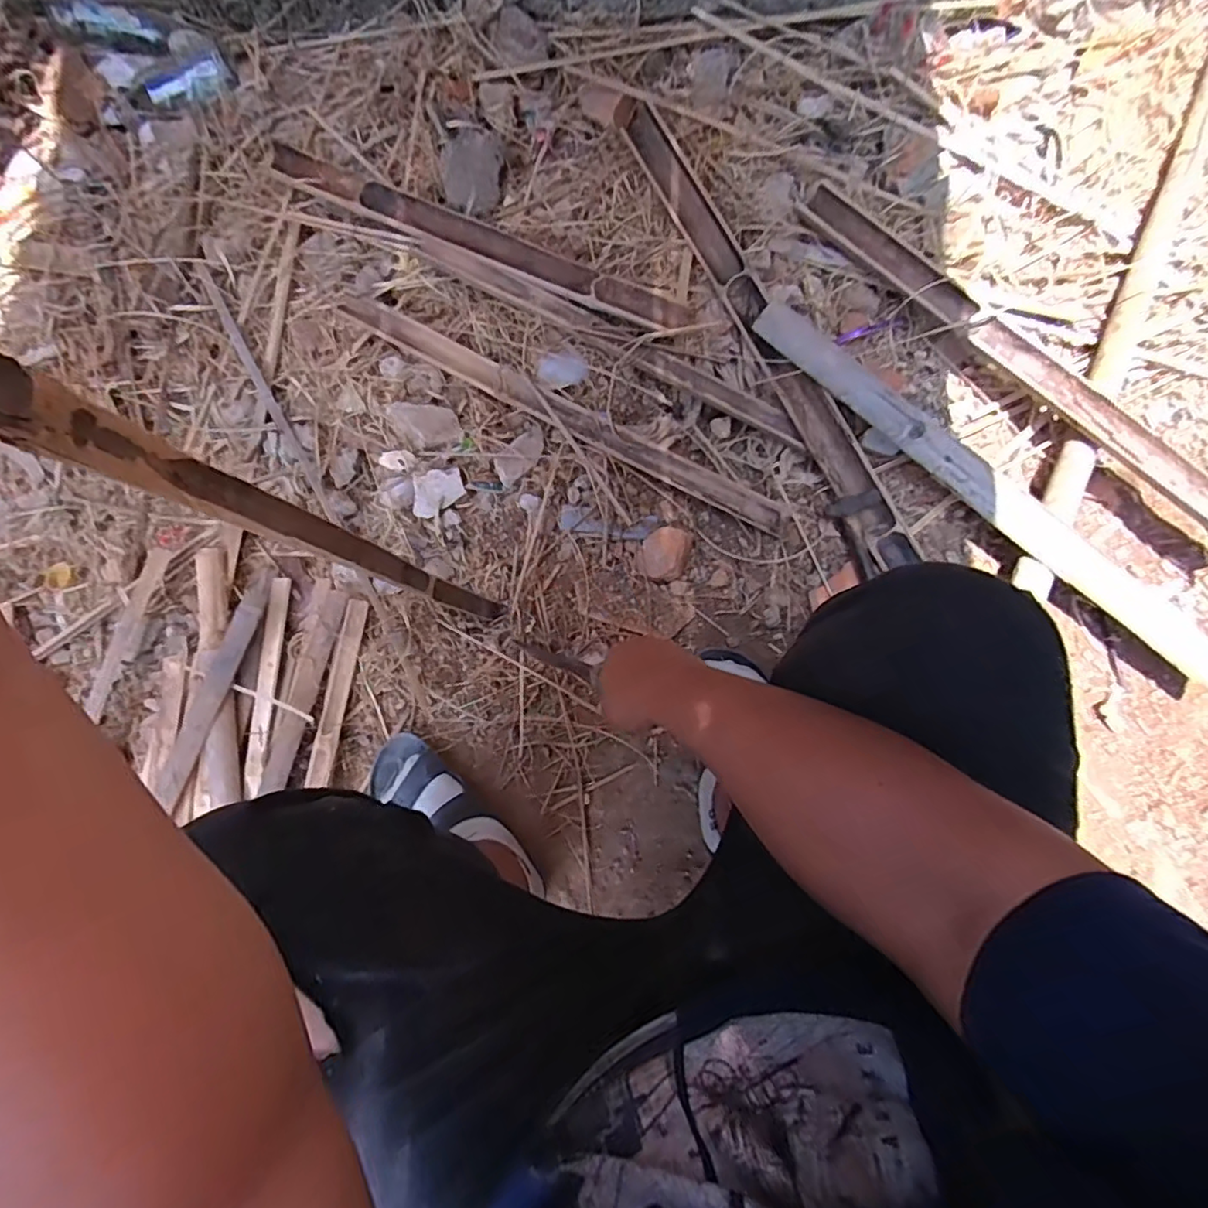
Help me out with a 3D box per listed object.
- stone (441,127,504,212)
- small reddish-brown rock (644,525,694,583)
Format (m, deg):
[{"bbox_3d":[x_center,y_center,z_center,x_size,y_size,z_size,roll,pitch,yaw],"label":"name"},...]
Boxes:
[{"bbox_3d":[-0.201,-0.665,0.925,0.089,0.025,0.150,-8,76,-3],"label":"stone"},{"bbox_3d":[0.082,-0.068,0.801,0.059,0.025,0.072,16,76,4],"label":"small reddish-brown rock"}]

